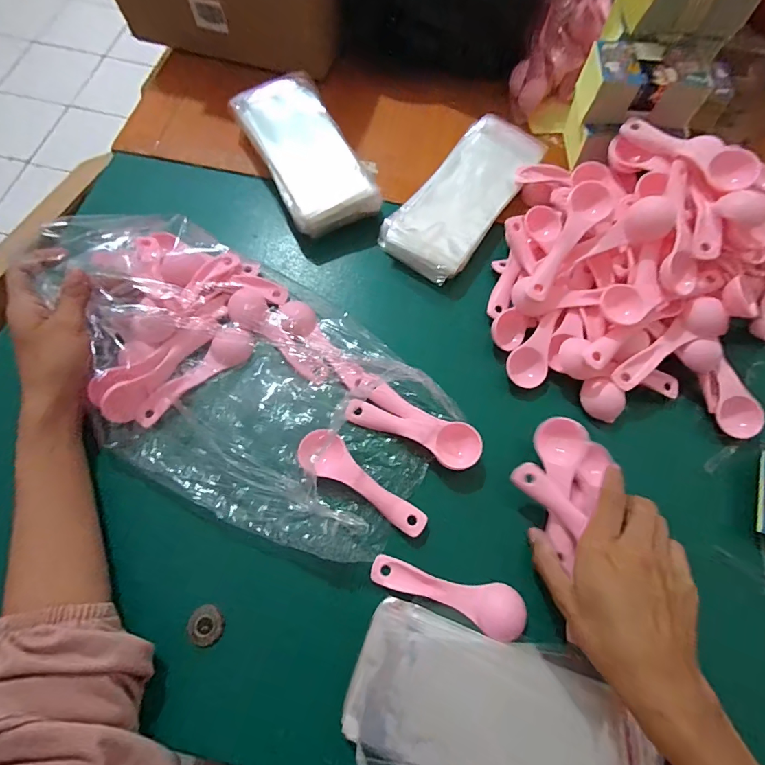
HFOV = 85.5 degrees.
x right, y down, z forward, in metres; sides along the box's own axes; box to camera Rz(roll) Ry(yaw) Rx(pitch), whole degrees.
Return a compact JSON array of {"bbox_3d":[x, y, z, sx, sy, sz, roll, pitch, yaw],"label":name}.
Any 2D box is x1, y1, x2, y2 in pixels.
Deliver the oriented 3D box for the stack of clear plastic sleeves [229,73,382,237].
[{"bbox_3d":[-0.081,-0.236,0.432,0.091,0.044,0.192,-26,73,-11],"label":"stack of clear plastic sleeves"}]

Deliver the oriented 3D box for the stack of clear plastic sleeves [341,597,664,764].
[{"bbox_3d":[0.075,0.217,0.263,0.189,0.013,0.101,22,66,6],"label":"stack of clear plastic sleeves"}]

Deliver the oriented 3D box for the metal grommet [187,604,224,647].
[{"bbox_3d":[-0.124,0.170,0.289,0.023,0.004,0.024,1,65,-3],"label":"metal grommet"}]

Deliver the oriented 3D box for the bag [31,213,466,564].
[{"bbox_3d":[-0.117,-0.010,0.338,0.332,0.055,0.190,26,67,8],"label":"bag"}]

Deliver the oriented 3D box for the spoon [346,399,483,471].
[{"bbox_3d":[0.024,0.038,0.337,0.111,0.016,0.033,22,66,6],"label":"spoon"}]

